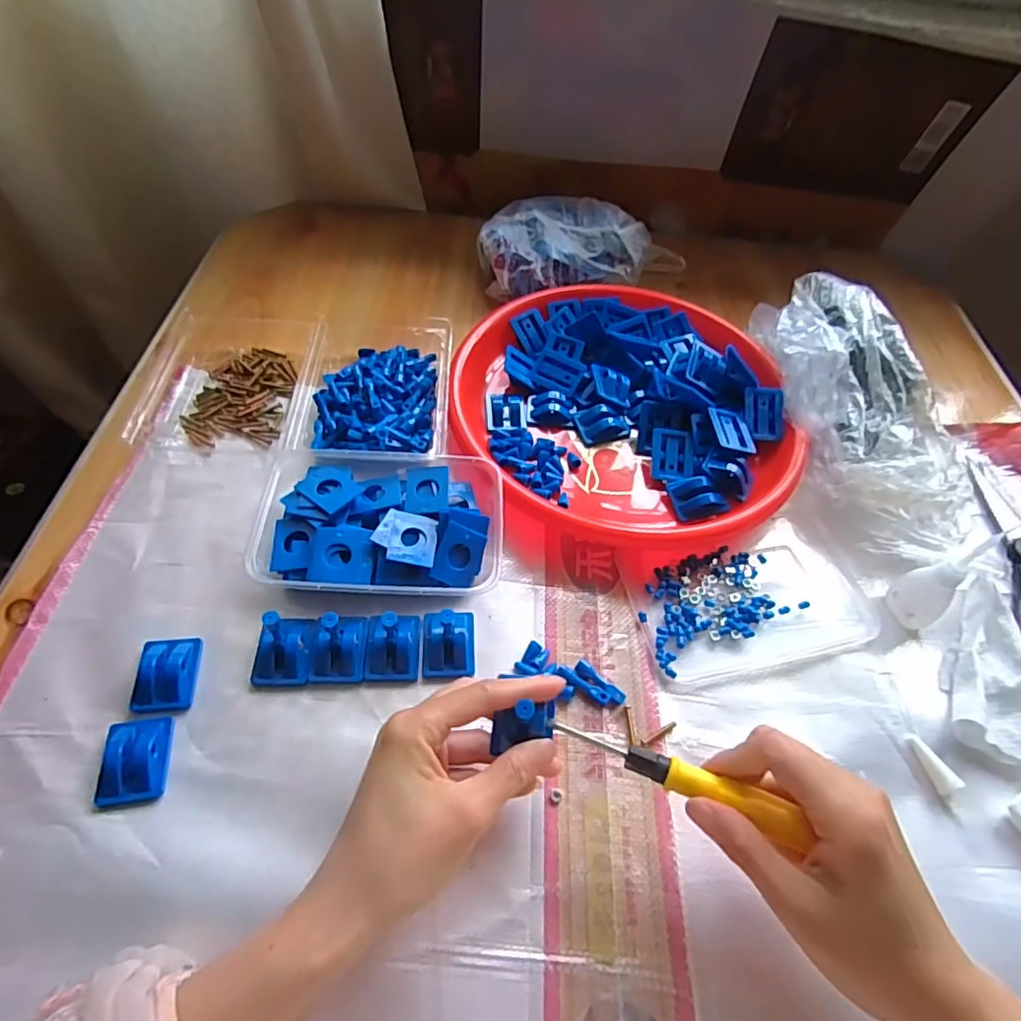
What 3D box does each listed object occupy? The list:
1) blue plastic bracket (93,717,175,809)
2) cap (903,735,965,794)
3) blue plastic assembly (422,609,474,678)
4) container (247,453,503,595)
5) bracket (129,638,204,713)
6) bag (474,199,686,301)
[{"bbox_3d":[-0.211,0.138,0.326,0.034,0.013,0.045,-5,54,-8],"label":"blue plastic bracket"},{"bbox_3d":[0.260,0.155,0.357,0.012,0.010,0.036,-13,55,-13],"label":"cap"},{"bbox_3d":[-0.040,0.085,0.382,0.034,0.020,0.045,0,53,-5],"label":"blue plastic assembly"},{"bbox_3d":[-0.091,0.009,0.421,0.166,0.034,0.126,1,53,-4],"label":"container"},{"bbox_3d":[-0.212,0.099,0.357,0.034,0.013,0.045,-3,54,-6],"label":"bracket"},{"bbox_3d":[0.076,-0.283,0.626,0.236,0.058,0.113,-15,56,-15],"label":"bag"}]

